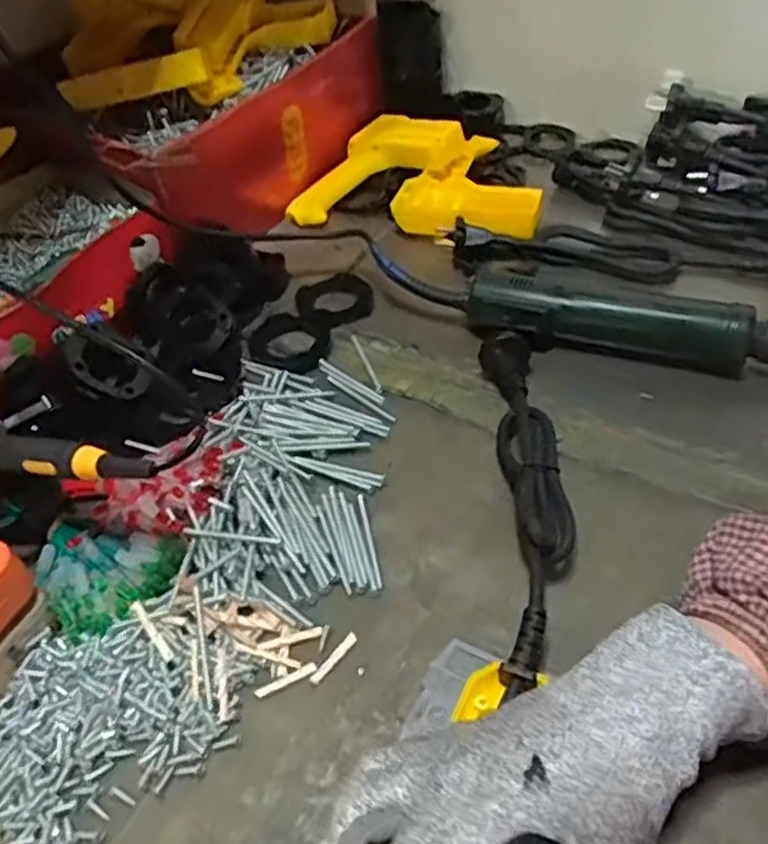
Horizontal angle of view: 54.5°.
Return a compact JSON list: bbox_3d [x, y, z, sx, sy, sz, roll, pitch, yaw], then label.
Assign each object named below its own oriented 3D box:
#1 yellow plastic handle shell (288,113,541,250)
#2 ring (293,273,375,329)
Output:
[{"bbox_3d":[0.043,-0.223,0.662,0.214,0.046,0.160,17,51,20],"label":"yellow plastic handle shell"},{"bbox_3d":[-0.040,-0.097,0.582,0.059,0.012,0.059,-3,47,3],"label":"ring"}]

